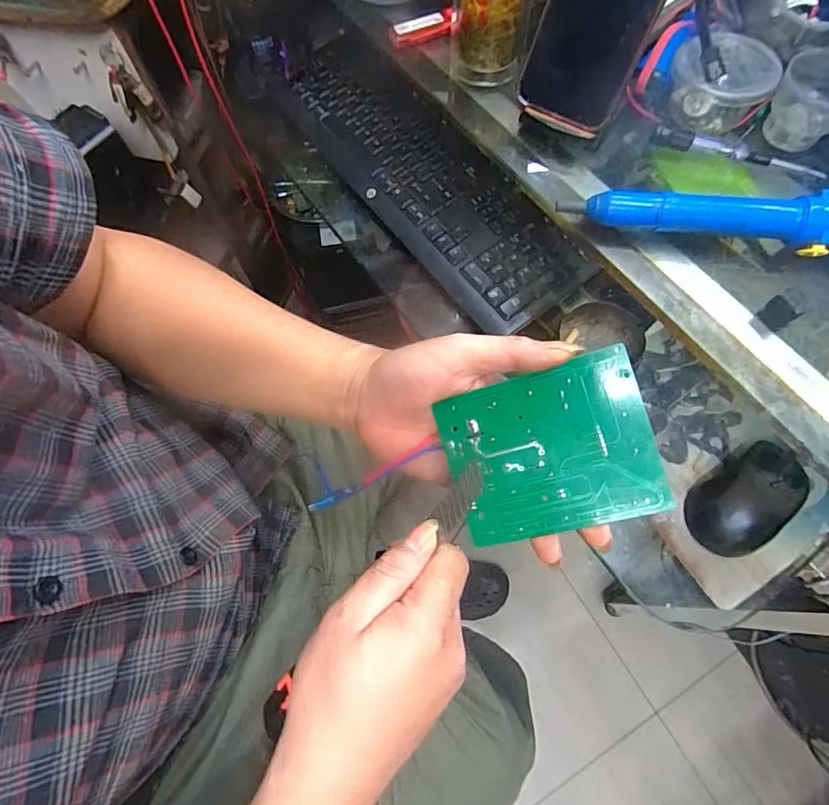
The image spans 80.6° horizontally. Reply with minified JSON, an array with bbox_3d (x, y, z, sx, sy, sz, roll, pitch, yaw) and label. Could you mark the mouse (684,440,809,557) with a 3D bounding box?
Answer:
[{"bbox_3d":[0.282,0.077,0.406,0.110,0.035,0.061,-36,72,-12],"label":"mouse"}]

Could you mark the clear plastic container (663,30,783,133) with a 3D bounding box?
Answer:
[{"bbox_3d":[0.253,-0.265,0.406,0.077,0.048,0.071,0,69,1],"label":"clear plastic container"}]

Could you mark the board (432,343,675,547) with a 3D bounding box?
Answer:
[{"bbox_3d":[0.075,0.029,0.280,0.112,0.005,0.090,-17,88,18],"label":"board"}]

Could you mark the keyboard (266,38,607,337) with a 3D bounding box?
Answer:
[{"bbox_3d":[-0.002,-0.265,0.545,0.125,0.030,0.457,-36,72,-12],"label":"keyboard"}]

